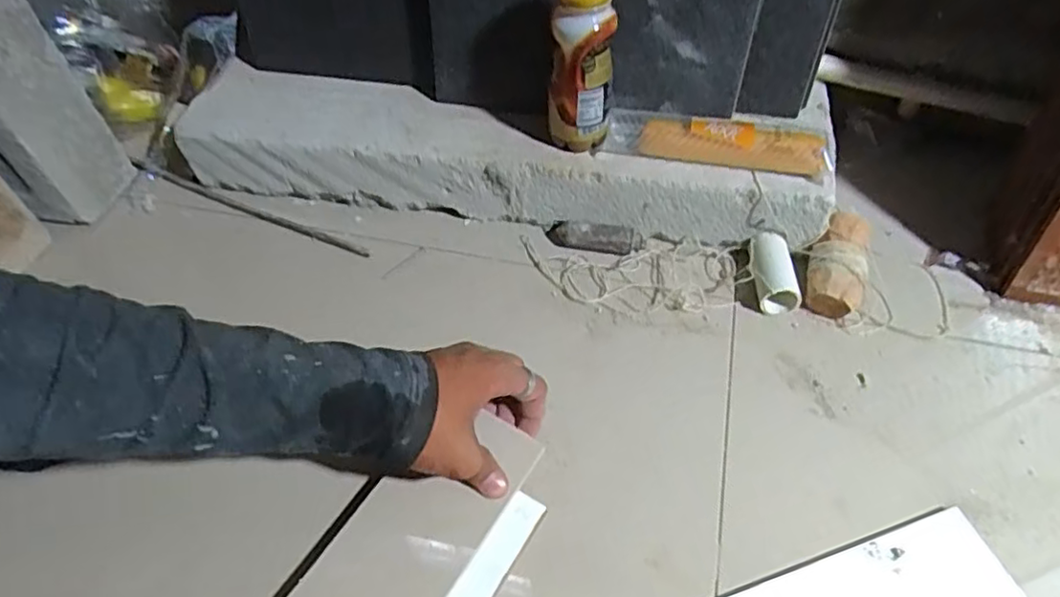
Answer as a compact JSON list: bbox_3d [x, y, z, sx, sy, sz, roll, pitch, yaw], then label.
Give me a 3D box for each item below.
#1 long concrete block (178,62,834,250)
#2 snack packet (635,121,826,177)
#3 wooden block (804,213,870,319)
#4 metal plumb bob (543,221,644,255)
[{"bbox_3d":[-0.035,-0.132,0.615,0.586,0.084,0.104,7,52,8],"label":"long concrete block"},{"bbox_3d":[0.168,-0.128,0.540,0.144,0.035,0.019,9,22,8],"label":"snack packet"},{"bbox_3d":[0.259,-0.029,0.541,0.045,0.031,0.089,18,70,16],"label":"wooden block"},{"bbox_3d":[0.059,-0.057,0.586,0.088,0.026,0.024,7,52,8],"label":"metal plumb bob"}]

